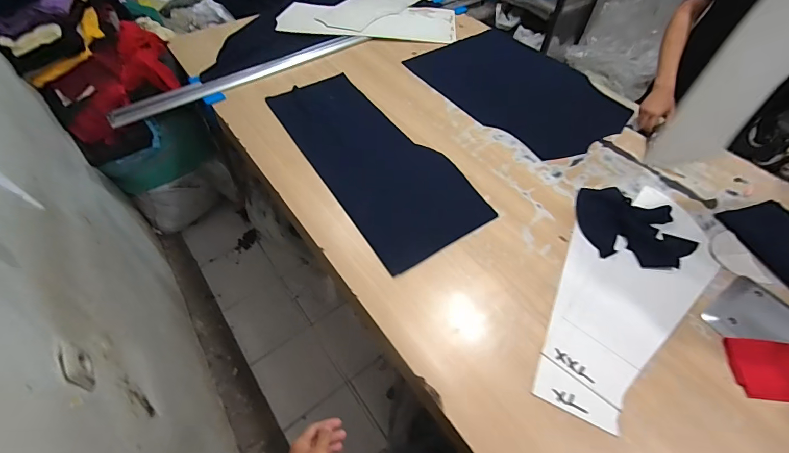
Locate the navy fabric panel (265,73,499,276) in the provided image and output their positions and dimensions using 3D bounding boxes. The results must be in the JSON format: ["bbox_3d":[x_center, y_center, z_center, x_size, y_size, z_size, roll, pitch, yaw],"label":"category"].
[{"bbox_3d":[-0.082,-0.238,1.112,0.346,0.015,0.830,-27,60,-19],"label":"navy fabric panel"}]

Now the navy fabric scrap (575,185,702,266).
[{"bbox_3d":[0.625,-0.003,0.935,0.249,0.026,0.245,0,54,0],"label":"navy fabric scrap"}]

